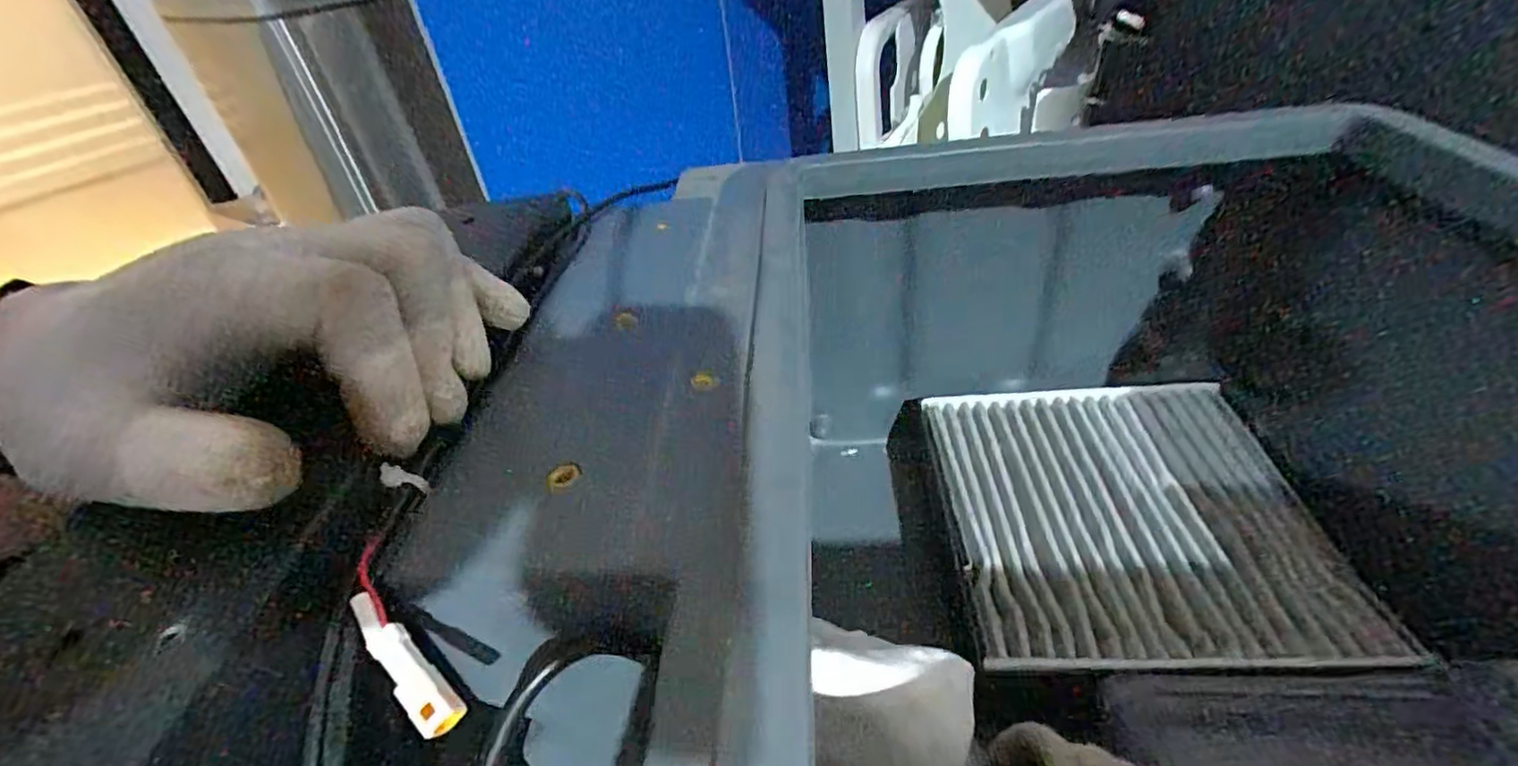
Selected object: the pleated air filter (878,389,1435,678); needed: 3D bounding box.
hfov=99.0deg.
[{"bbox_3d":[0.177,0.066,0.340,0.194,0.024,0.175,-5,35,4],"label":"pleated air filter"}]

